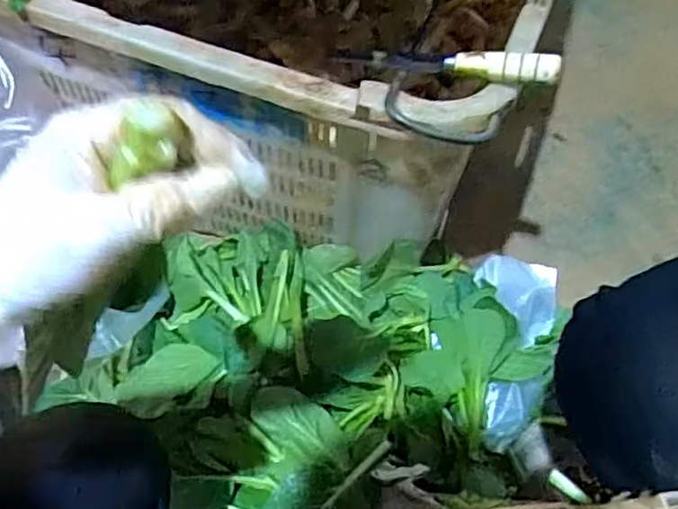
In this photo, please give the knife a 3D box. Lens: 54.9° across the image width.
[{"bbox_3d":[0.089,-0.169,0.569,0.198,0.022,0.032,13,54,28],"label":"knife"}]

